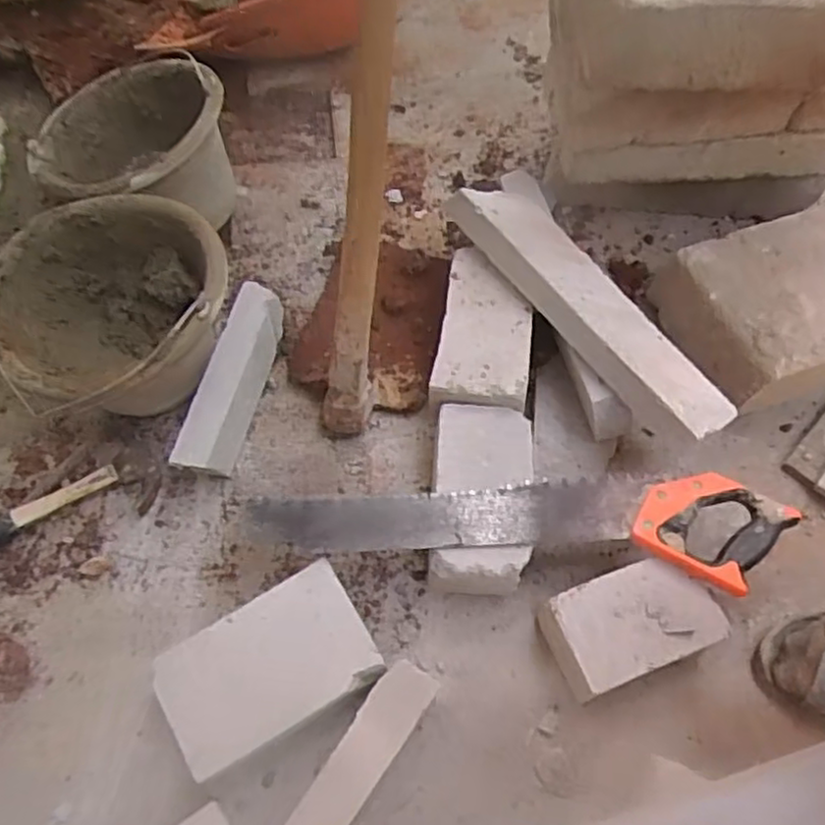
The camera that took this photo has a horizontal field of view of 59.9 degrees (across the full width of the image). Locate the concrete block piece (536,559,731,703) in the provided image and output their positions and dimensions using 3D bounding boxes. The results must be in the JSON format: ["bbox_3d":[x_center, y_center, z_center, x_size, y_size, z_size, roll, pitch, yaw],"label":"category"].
[{"bbox_3d":[0.218,0.213,0.722,0.150,0.078,0.095,-17,65,-11],"label":"concrete block piece"}]

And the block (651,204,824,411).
[{"bbox_3d":[0.491,-0.139,0.891,0.355,0.112,0.210,-16,65,-11],"label":"block"}]

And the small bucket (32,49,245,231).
[{"bbox_3d":[-0.353,-0.333,0.926,0.226,0.175,0.224,1,63,-2],"label":"small bucket"}]

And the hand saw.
[{"bbox_3d":[0.108,0.114,0.725,0.531,0.024,0.107,2,63,-2],"label":"hand saw"}]

